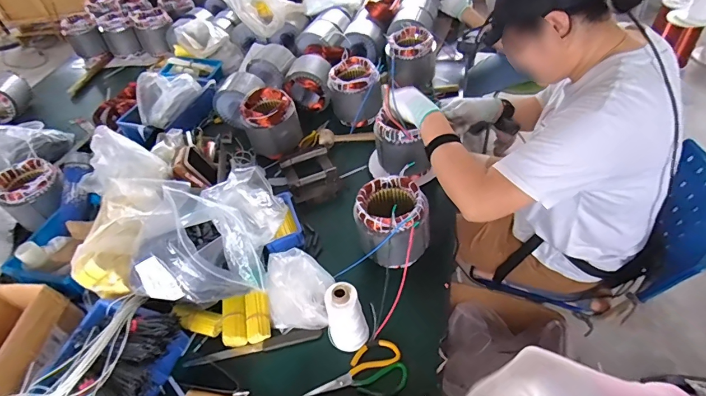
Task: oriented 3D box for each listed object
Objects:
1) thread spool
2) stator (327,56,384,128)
[{"bbox_3d":[-0.011,0.219,0.738,0.073,0.165,0.062,-8,48,1],"label":"thread spool"},{"bbox_3d":[0.010,-0.328,1.252,0.154,0.156,0.138,-4,48,5],"label":"stator"}]

